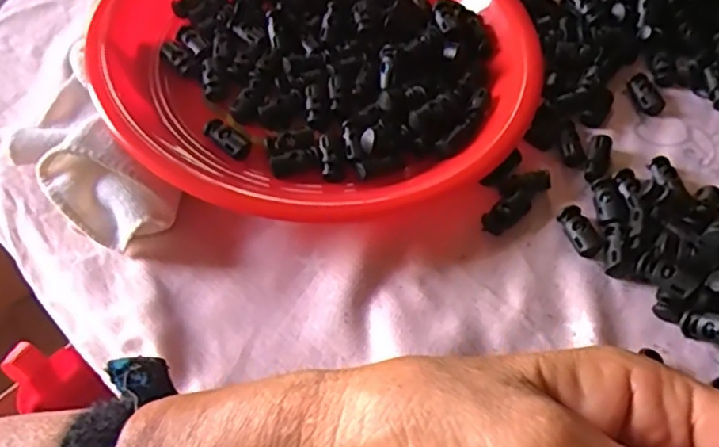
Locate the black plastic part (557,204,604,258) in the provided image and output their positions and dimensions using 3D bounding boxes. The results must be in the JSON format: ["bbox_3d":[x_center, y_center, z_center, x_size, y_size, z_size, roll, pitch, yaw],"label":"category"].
[{"bbox_3d":[0.115,0.004,0.329,0.015,0.007,0.027,-15,56,-7],"label":"black plastic part"}]

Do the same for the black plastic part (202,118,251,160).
[{"bbox_3d":[-0.073,-0.048,0.350,0.028,0.009,0.014,37,64,8],"label":"black plastic part"}]

